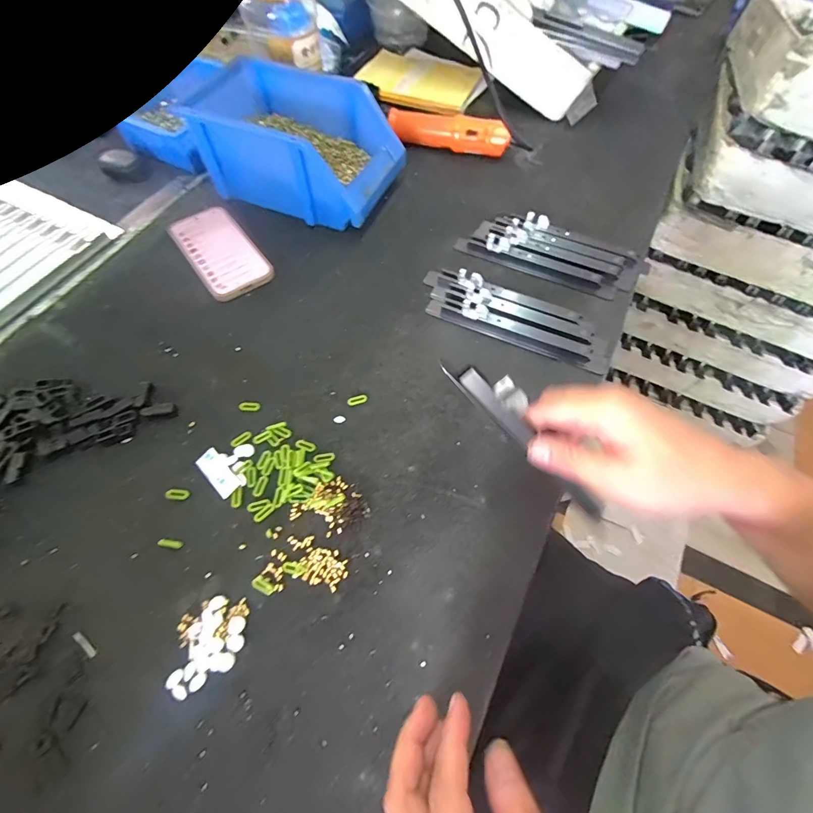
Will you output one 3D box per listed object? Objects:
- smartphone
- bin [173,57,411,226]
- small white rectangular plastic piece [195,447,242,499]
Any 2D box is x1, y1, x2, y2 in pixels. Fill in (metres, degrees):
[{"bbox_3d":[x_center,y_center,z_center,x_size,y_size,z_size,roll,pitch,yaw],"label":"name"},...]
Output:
[{"bbox_3d":[-0.241,-0.203,0.510,0.081,0.013,0.159,-35,69,-17],"label":"smartphone"},{"bbox_3d":[-0.152,-0.351,0.527,0.264,0.110,0.151,22,64,9],"label":"bin"},{"bbox_3d":[-0.178,0.062,0.371,0.021,0.004,0.051,-41,71,-20],"label":"small white rectangular plastic piece"}]

